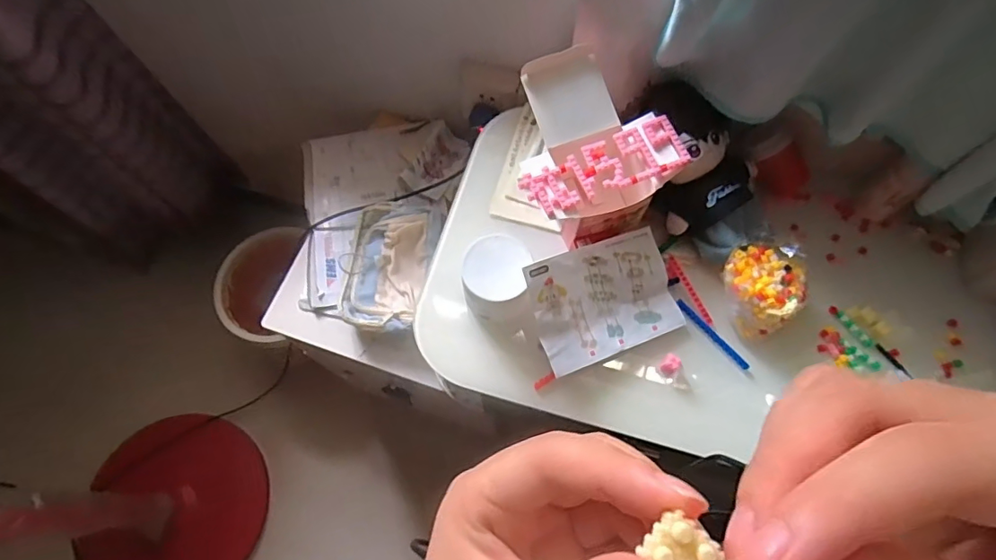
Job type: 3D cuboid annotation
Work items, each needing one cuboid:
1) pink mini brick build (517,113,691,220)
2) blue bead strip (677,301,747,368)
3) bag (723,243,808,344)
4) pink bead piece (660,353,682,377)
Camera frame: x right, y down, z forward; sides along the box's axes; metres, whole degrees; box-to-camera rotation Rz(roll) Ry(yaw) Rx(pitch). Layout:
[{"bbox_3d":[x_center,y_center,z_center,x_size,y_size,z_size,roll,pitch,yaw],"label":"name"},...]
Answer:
[{"bbox_3d":[0.113,-0.121,0.549,0.173,0.012,0.060,-23,73,-4],"label":"pink mini brick build"},{"bbox_3d":[0.240,0.060,0.575,0.011,0.006,0.100,-38,73,-14],"label":"blue bead strip"},{"bbox_3d":[0.289,0.011,0.570,0.088,0.063,0.095,-14,68,-6],"label":"bag"},{"bbox_3d":[0.187,0.092,0.559,0.017,0.016,0.022,36,72,14],"label":"pink bead piece"}]

